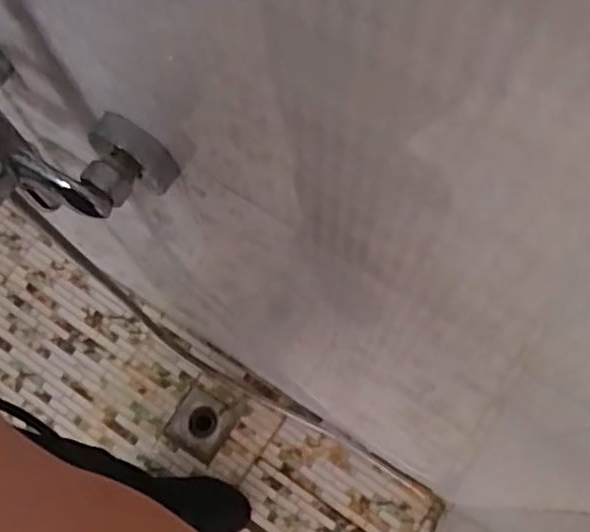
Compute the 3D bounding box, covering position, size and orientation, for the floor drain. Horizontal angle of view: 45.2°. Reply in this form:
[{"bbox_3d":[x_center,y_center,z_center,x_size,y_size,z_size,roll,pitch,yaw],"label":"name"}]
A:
[{"bbox_3d":[-0.164,0.274,1.237,0.099,0.016,0.100,32,75,12],"label":"floor drain"}]

